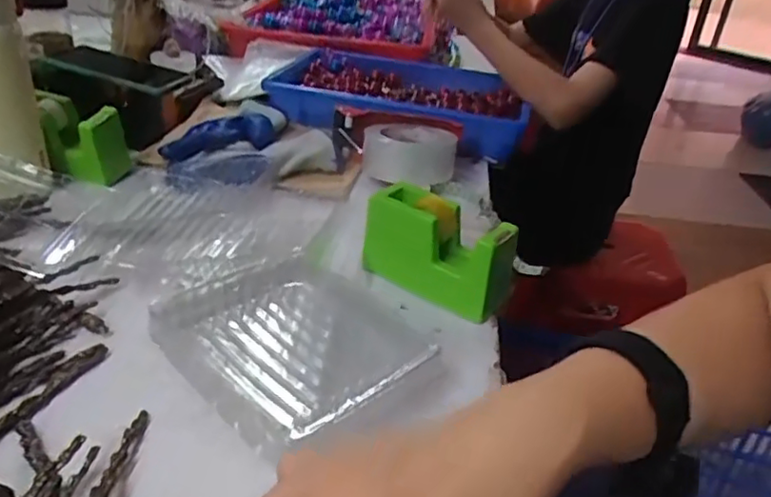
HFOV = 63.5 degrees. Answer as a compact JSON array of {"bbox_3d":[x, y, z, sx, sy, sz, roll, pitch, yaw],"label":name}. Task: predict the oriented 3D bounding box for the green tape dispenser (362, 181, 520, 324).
[{"bbox_3d":[0.050,0.001,0.550,0.142,0.078,0.055,24,36,27],"label":"green tape dispenser"}]

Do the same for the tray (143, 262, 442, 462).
[{"bbox_3d":[-0.057,0.066,0.470,0.168,0.030,0.193,-23,42,-39],"label":"tray"}]

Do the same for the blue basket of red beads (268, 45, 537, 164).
[{"bbox_3d":[0.028,-0.222,0.928,0.360,0.060,0.252,12,31,10],"label":"blue basket of red beads"}]

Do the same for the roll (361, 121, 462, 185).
[{"bbox_3d":[0.029,-0.116,0.750,0.110,0.044,0.096,5,30,-2],"label":"roll"}]

